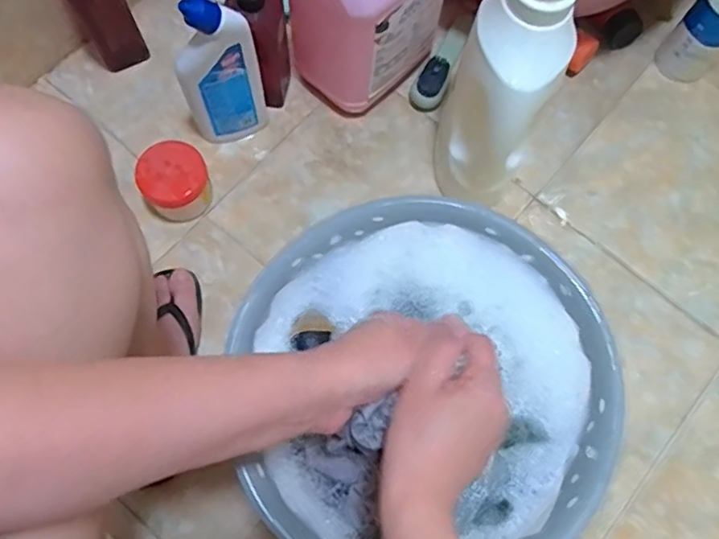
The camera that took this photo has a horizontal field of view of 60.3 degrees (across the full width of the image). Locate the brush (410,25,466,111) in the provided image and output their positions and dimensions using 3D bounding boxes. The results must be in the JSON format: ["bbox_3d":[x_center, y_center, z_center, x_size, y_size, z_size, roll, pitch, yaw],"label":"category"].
[{"bbox_3d":[0.098,-0.245,0.737,0.038,0.036,0.120,24,74,5],"label":"brush"}]

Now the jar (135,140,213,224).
[{"bbox_3d":[-0.197,-0.093,0.667,0.071,0.069,0.063,-23,75,-8],"label":"jar"}]

